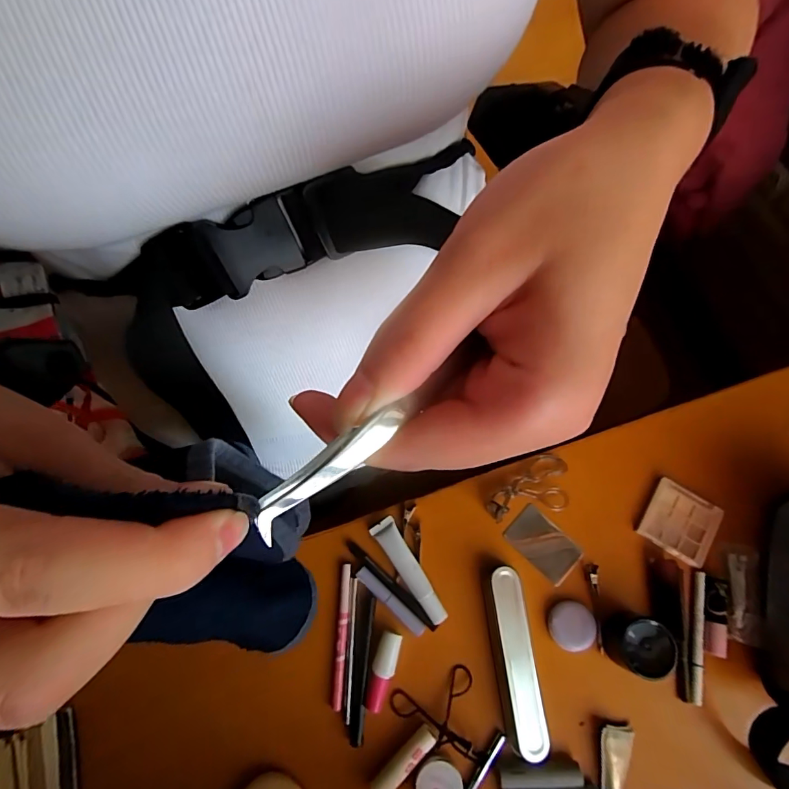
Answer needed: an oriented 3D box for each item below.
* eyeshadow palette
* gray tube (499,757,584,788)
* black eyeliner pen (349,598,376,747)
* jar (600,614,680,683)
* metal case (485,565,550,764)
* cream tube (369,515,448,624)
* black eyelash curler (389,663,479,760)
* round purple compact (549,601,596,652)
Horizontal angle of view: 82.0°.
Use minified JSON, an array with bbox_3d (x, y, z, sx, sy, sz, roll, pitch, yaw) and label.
[{"bbox_3d":[0.314,0.138,0.497,0.074,0.004,0.075,28,73,11],"label":"eyeshadow palette"},{"bbox_3d":[0.136,0.355,0.427,0.074,0.018,0.024,-3,70,0],"label":"gray tube"},{"bbox_3d":[-0.033,0.275,0.456,0.015,0.009,0.130,4,70,3],"label":"black eyeliner pen"},{"bbox_3d":[0.234,0.240,0.434,0.056,0.040,0.049,27,73,11],"label":"jar"},{"bbox_3d":[0.120,0.265,0.457,0.038,0.027,0.167,-6,70,-1],"label":"metal case"},{"bbox_3d":[0.015,0.185,0.477,0.026,0.017,0.113,-31,72,-9],"label":"cream tube"},{"bbox_3d":[0.038,0.311,0.437,0.081,0.024,0.079,-3,70,0],"label":"black eyelash curler"},{"bbox_3d":[0.182,0.236,0.462,0.045,0.014,0.044,0,70,1],"label":"round purple compact"}]

